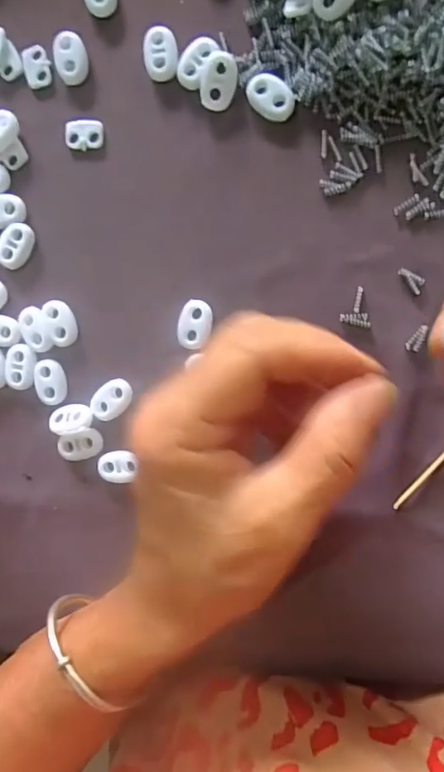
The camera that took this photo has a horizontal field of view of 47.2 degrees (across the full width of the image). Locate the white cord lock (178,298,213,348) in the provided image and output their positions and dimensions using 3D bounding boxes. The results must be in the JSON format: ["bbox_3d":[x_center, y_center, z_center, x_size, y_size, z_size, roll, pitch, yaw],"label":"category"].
[{"bbox_3d":[-0.012,-0.029,0.238,0.015,0.005,0.022,15,97,6],"label":"white cord lock"}]

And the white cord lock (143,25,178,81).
[{"bbox_3d":[-0.028,-0.151,0.232,0.015,0.007,0.022,-9,94,8],"label":"white cord lock"}]

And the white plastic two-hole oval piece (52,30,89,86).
[{"bbox_3d":[-0.070,-0.153,0.238,0.015,0.007,0.022,-17,93,9],"label":"white plastic two-hole oval piece"}]

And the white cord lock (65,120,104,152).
[{"bbox_3d":[-0.065,-0.119,0.242,0.018,0.004,0.013,3,96,7],"label":"white cord lock"}]

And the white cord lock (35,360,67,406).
[{"bbox_3d":[-0.084,-0.002,0.250,0.014,0.005,0.022,-17,93,9],"label":"white cord lock"}]

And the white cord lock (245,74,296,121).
[{"bbox_3d":[0.022,-0.127,0.225,0.023,0.005,0.014,42,99,2],"label":"white cord lock"}]

